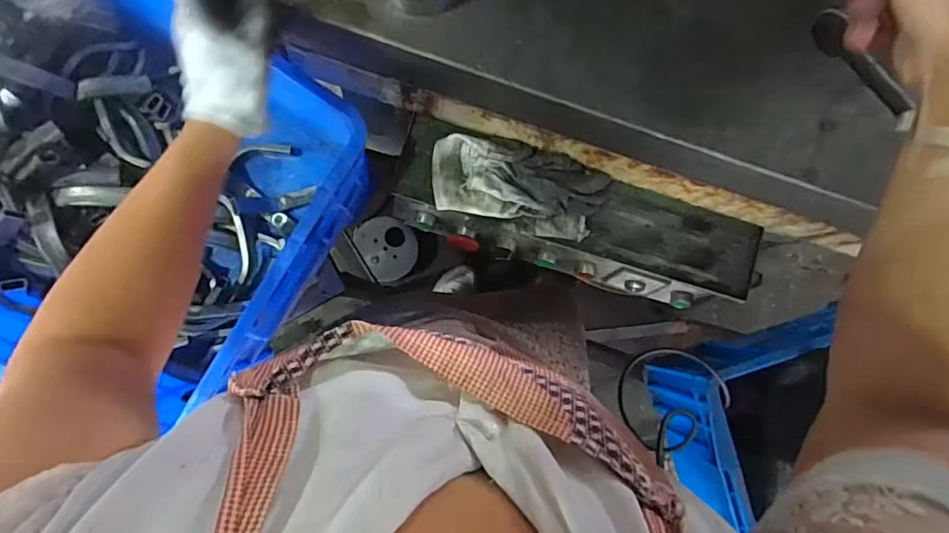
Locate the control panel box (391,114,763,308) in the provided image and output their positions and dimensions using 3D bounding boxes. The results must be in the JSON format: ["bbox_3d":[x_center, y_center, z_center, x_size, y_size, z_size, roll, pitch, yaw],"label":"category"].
[{"bbox_3d":[0.120,-0.046,0.626,0.425,0.091,0.113,16,84,-6],"label":"control panel box"}]

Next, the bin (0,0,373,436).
[{"bbox_3d":[-0.399,-0.117,0.544,0.520,0.194,0.360,33,82,-4],"label":"bin"}]

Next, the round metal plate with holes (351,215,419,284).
[{"bbox_3d":[-0.203,-0.046,1.253,0.128,0.010,0.160,-32,109,-3],"label":"round metal plate with holes"}]

